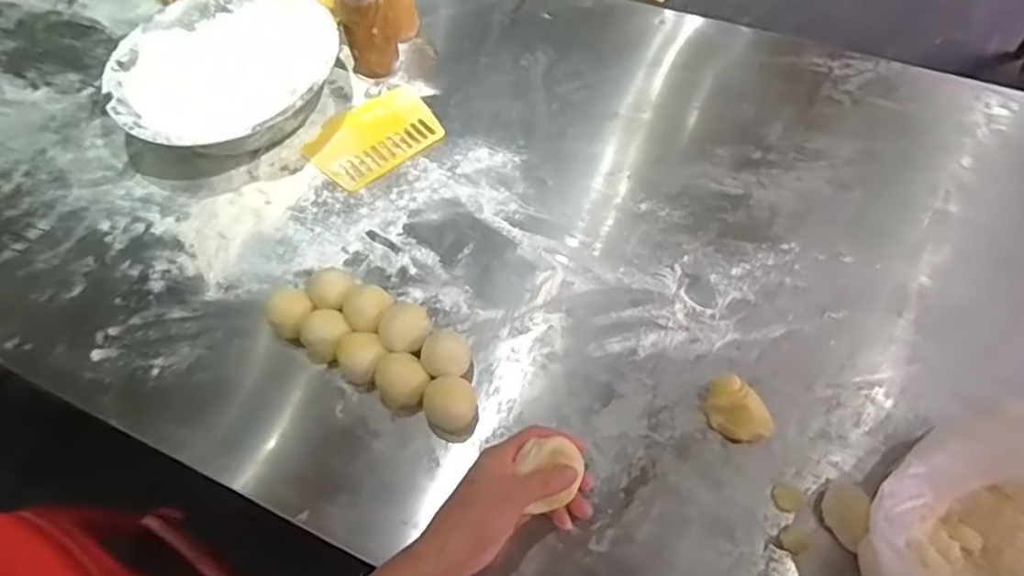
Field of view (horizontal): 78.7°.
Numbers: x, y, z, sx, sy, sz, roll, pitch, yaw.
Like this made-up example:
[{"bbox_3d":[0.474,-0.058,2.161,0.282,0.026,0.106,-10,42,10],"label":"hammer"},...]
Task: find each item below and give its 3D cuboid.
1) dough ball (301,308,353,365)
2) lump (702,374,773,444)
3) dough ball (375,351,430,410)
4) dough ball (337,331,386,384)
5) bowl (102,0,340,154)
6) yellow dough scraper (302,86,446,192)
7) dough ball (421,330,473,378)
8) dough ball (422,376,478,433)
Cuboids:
[{"bbox_3d":[-0.186,0.051,0.631,0.049,0.043,0.046,-2,61,3],"label":"dough ball"},{"bbox_3d":[0.205,0.114,0.572,0.038,0.038,0.061,-31,64,-12],"label":"lump"},{"bbox_3d":[-0.103,0.092,0.601,0.046,0.041,0.052,-36,65,-15],"label":"dough ball"},{"bbox_3d":[-0.147,0.072,0.617,0.049,0.043,0.046,-2,61,3],"label":"dough ball"},{"bbox_3d":[-0.362,-0.264,0.797,0.246,0.086,0.263,-2,61,3],"label":"bowl"},{"bbox_3d":[-0.171,-0.190,0.781,0.157,0.010,0.112,-37,65,-15],"label":"yellow dough scraper"},{"bbox_3d":[-0.061,0.070,0.604,0.046,0.049,0.042,-2,61,3],"label":"dough ball"},{"bbox_3d":[-0.058,0.110,0.588,0.047,0.037,0.044,-2,61,3],"label":"dough ball"}]

